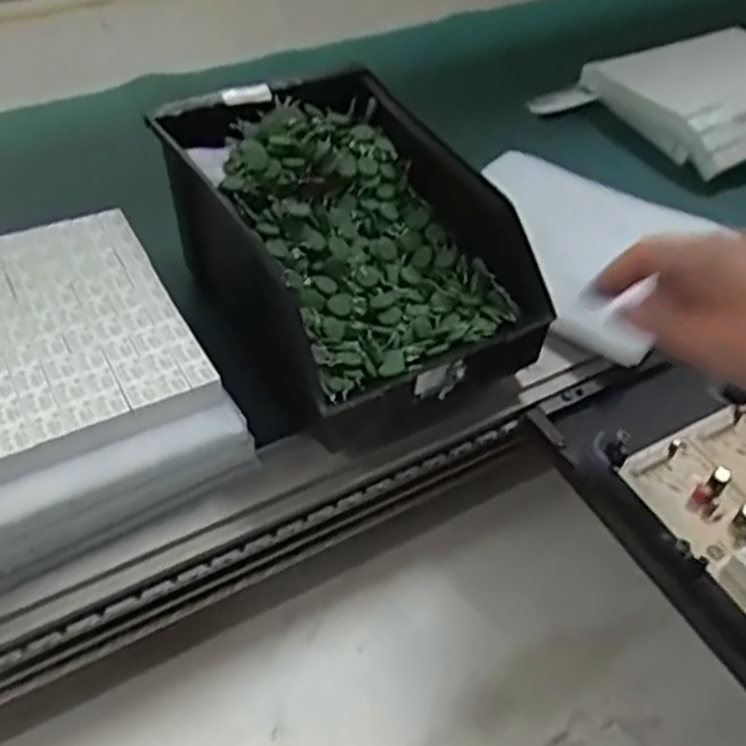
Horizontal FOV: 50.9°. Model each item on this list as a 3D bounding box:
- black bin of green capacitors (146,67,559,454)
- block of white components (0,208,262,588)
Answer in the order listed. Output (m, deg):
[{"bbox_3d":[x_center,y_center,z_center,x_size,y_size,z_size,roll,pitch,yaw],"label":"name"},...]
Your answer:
[{"bbox_3d":[-0.020,-0.070,0.485,0.152,0.116,0.226,-22,54,-23],"label":"black bin of green capacitors"},{"bbox_3d":[-0.181,0.003,0.438,0.156,0.069,0.188,-23,55,-23],"label":"block of white components"}]

